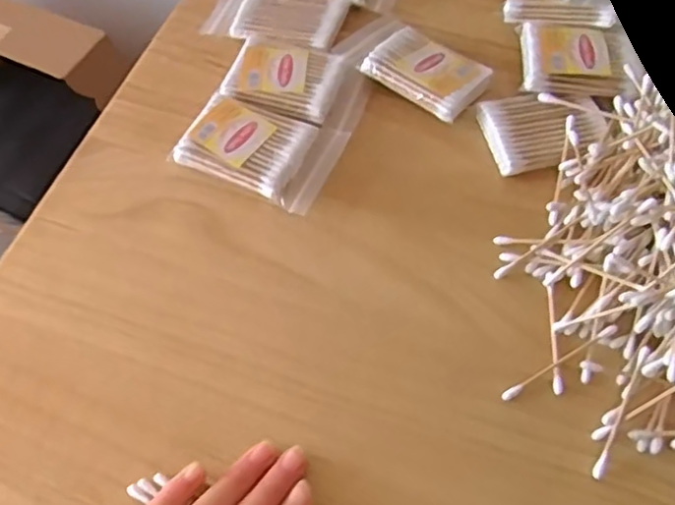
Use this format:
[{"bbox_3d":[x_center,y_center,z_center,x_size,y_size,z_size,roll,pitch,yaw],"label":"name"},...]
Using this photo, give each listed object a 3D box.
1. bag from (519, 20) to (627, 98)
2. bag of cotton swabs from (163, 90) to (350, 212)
[{"bbox_3d":[0.149,-0.122,0.426,0.061,0.020,0.051,4,63,3],"label":"bag"},{"bbox_3d":[-0.047,-0.067,0.415,0.090,0.015,0.065,24,66,13],"label":"bag of cotton swabs"}]

